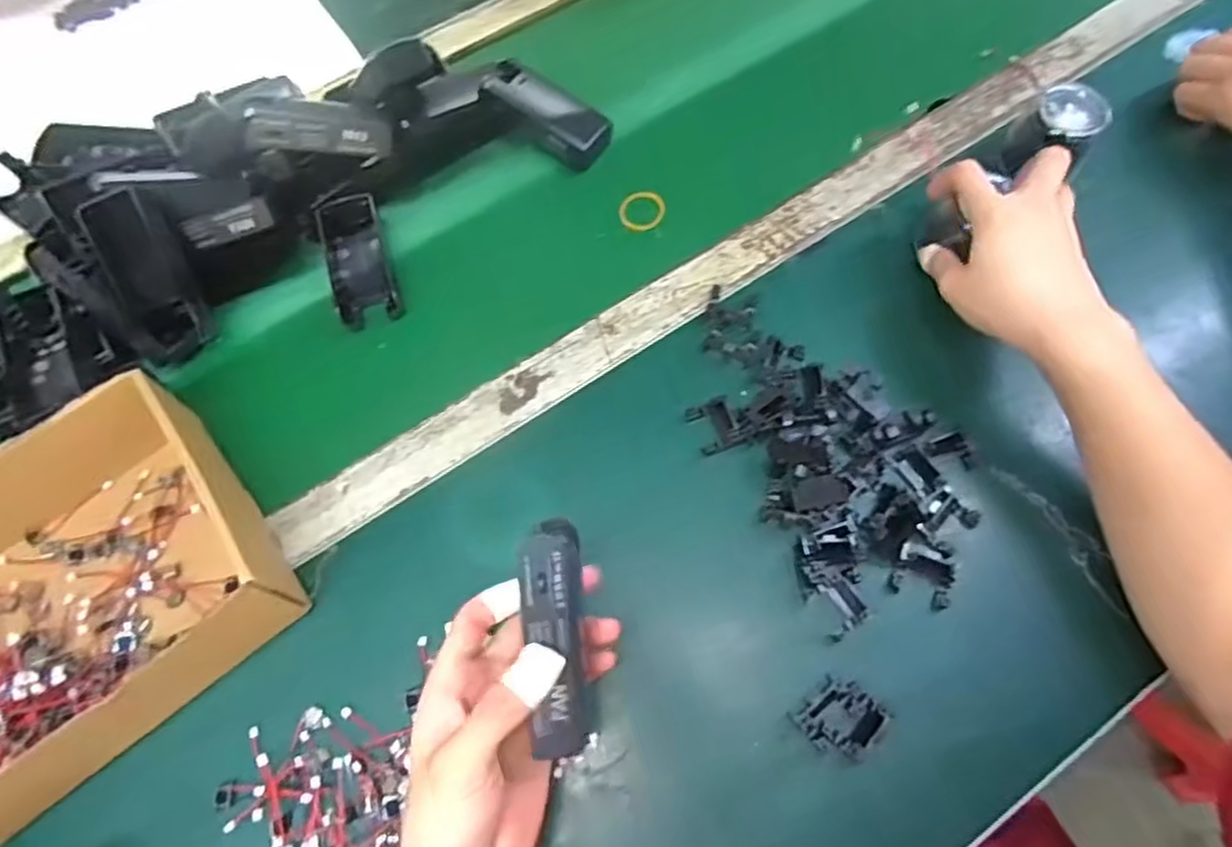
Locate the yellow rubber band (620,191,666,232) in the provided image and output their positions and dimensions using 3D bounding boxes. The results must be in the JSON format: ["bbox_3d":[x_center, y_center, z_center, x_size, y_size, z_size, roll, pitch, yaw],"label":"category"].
[{"bbox_3d":[0.021,-0.171,0.560,0.037,0.009,0.033,-37,90,-2],"label":"yellow rubber band"}]

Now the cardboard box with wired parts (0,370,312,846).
[{"bbox_3d":[-0.327,0.102,0.414,0.217,0.074,0.186,-38,70,-13],"label":"cardboard box with wired parts"}]

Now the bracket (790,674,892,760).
[{"bbox_3d":[0.130,0.169,0.398,0.040,0.012,0.040,38,74,17],"label":"bracket"}]

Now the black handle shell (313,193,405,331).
[{"bbox_3d":[-0.197,-0.125,0.534,0.048,0.031,0.107,-21,68,-6],"label":"black handle shell"}]

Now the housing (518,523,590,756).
[{"bbox_3d":[-0.027,0.098,0.330,0.026,0.031,0.105,-6,95,0],"label":"housing"}]

